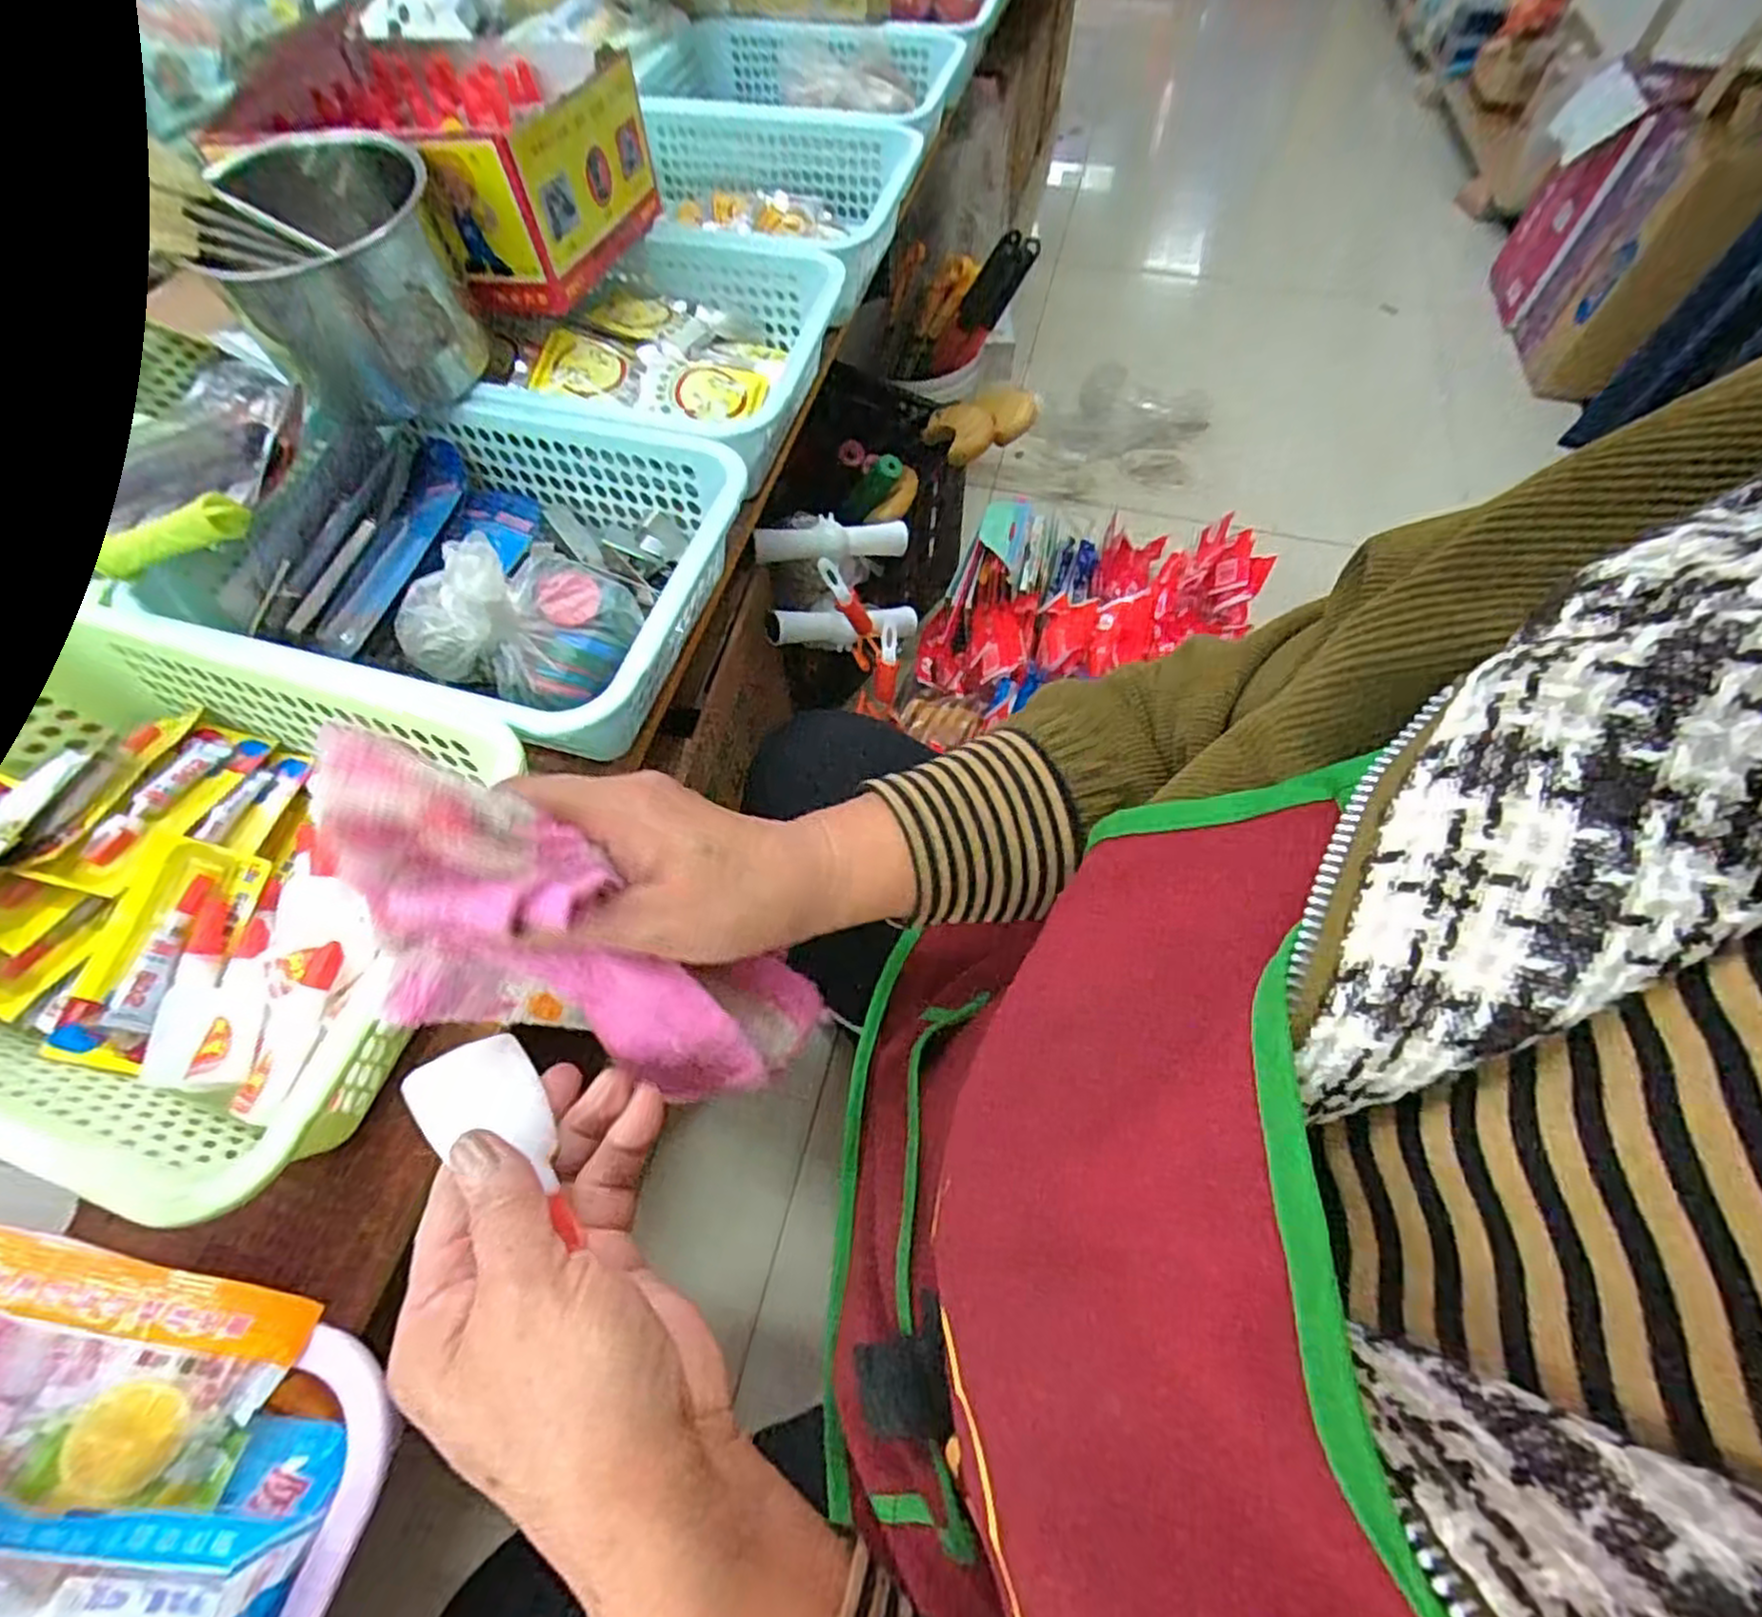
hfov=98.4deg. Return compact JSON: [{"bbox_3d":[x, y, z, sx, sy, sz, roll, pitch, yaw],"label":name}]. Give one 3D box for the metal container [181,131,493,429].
[{"bbox_3d":[-0.362,-0.358,0.522,0.132,0.129,0.097,-19,62,-10],"label":"metal container"}]

